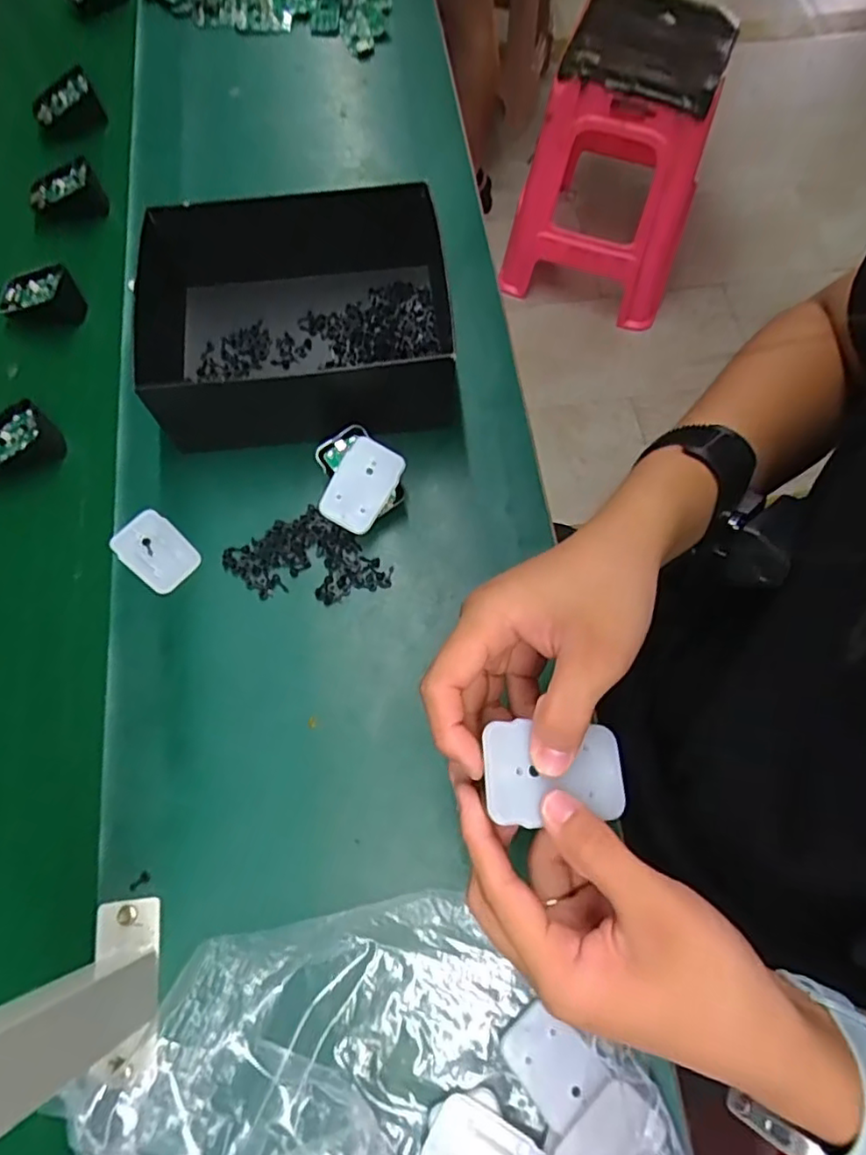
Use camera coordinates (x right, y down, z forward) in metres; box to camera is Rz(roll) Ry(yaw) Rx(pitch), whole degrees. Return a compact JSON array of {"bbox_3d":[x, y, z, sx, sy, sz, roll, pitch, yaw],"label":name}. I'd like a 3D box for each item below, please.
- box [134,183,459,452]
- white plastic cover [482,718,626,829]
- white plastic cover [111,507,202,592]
[{"bbox_3d":[-0.113,-0.212,0.506,0.249,0.078,0.195,-5,69,-2],"label":"box"},{"bbox_3d":[0.055,0.087,0.273,0.065,0.006,0.042,8,69,-16],"label":"white plastic cover"},{"bbox_3d":[-0.215,-0.021,0.476,0.069,0.004,0.044,39,74,13],"label":"white plastic cover"}]

